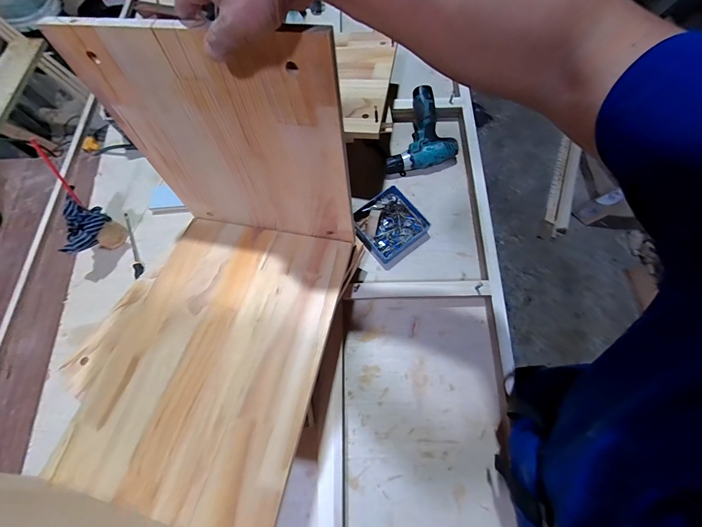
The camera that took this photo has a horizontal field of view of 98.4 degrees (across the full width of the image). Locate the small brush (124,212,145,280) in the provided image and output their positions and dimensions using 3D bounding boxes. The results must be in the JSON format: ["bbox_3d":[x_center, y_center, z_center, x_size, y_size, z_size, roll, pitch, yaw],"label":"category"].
[{"bbox_3d":[-0.518,-0.046,0.718,0.015,0.013,0.179,-22,74,-6],"label":"small brush"}]

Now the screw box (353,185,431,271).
[{"bbox_3d":[0.089,-0.085,0.698,0.138,0.035,0.147,-38,76,-10],"label":"screw box"}]

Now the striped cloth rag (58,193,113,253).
[{"bbox_3d":[-0.582,-0.080,0.647,0.098,0.046,0.110,38,77,11],"label":"striped cloth rag"}]

